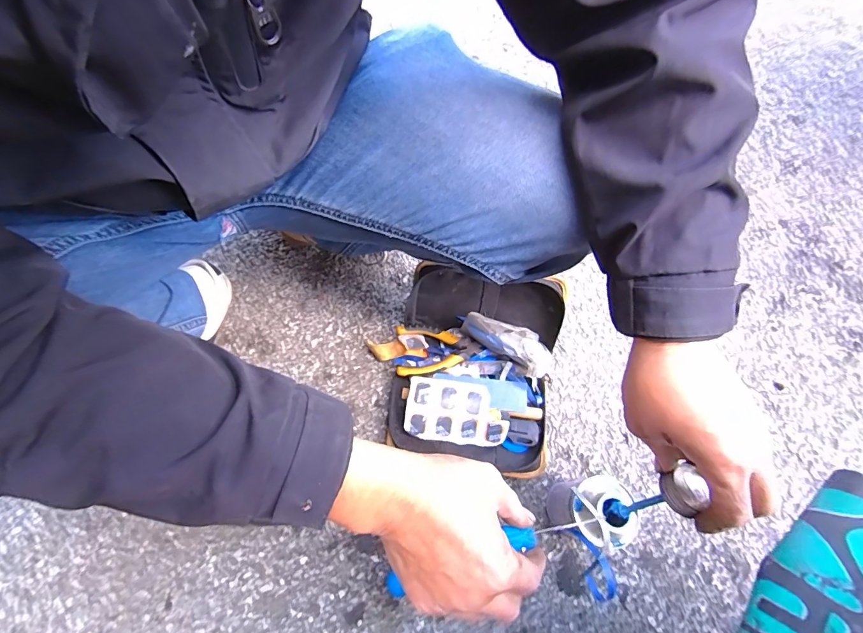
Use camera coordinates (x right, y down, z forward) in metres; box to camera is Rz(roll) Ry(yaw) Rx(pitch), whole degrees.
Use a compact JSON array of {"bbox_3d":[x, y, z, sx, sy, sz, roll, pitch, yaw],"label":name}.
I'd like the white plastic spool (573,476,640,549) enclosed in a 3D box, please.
[{"bbox_3d":[0.174,0.191,0.383,0.060,0.037,0.062,1,67,-2],"label":"white plastic spool"}]

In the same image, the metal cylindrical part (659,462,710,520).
[{"bbox_3d":[0.192,0.135,0.300,0.026,0.019,0.030,-1,43,-15],"label":"metal cylindrical part"}]

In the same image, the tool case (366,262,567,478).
[{"bbox_3d":[0.037,0.061,0.490,0.232,0.105,0.226,9,66,2],"label":"tool case"}]

